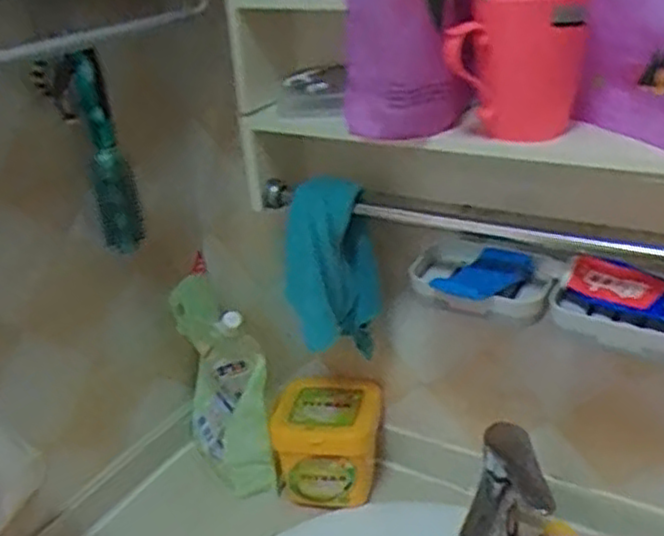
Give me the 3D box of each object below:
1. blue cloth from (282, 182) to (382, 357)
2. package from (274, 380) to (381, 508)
[{"bbox_3d":[-0.001,0.005,0.740,0.081,0.188,0.078,4,28,15],"label":"blue cloth"},{"bbox_3d":[-0.004,0.210,0.887,0.124,0.105,0.111,-2,28,5],"label":"package"}]

